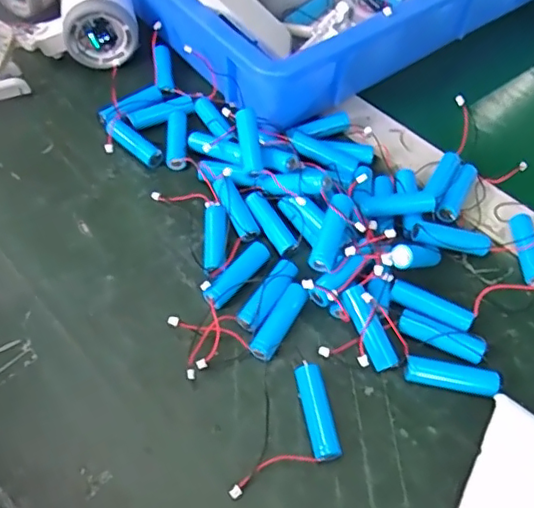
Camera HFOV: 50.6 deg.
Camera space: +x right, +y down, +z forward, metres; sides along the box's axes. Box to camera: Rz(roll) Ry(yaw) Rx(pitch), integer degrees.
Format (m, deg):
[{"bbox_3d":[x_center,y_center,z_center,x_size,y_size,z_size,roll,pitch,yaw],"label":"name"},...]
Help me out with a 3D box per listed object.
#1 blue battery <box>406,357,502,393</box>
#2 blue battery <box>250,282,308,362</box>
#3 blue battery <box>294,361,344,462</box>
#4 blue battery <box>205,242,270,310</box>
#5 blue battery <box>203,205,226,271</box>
[{"bbox_3d":[0.104,0.070,0.321,0.051,0.013,0.013,10,56,6],"label":"blue battery"},{"bbox_3d":[0.008,0.040,0.338,0.015,0.011,0.052,26,59,16],"label":"blue battery"},{"bbox_3d":[0.027,0.086,0.307,0.014,0.015,0.049,-10,56,-8],"label":"blue battery"},{"bbox_3d":[-0.018,0.013,0.354,0.015,0.012,0.055,34,61,20],"label":"blue battery"},{"bbox_3d":[-0.034,-0.009,0.370,0.013,0.012,0.053,1,55,0],"label":"blue battery"}]

